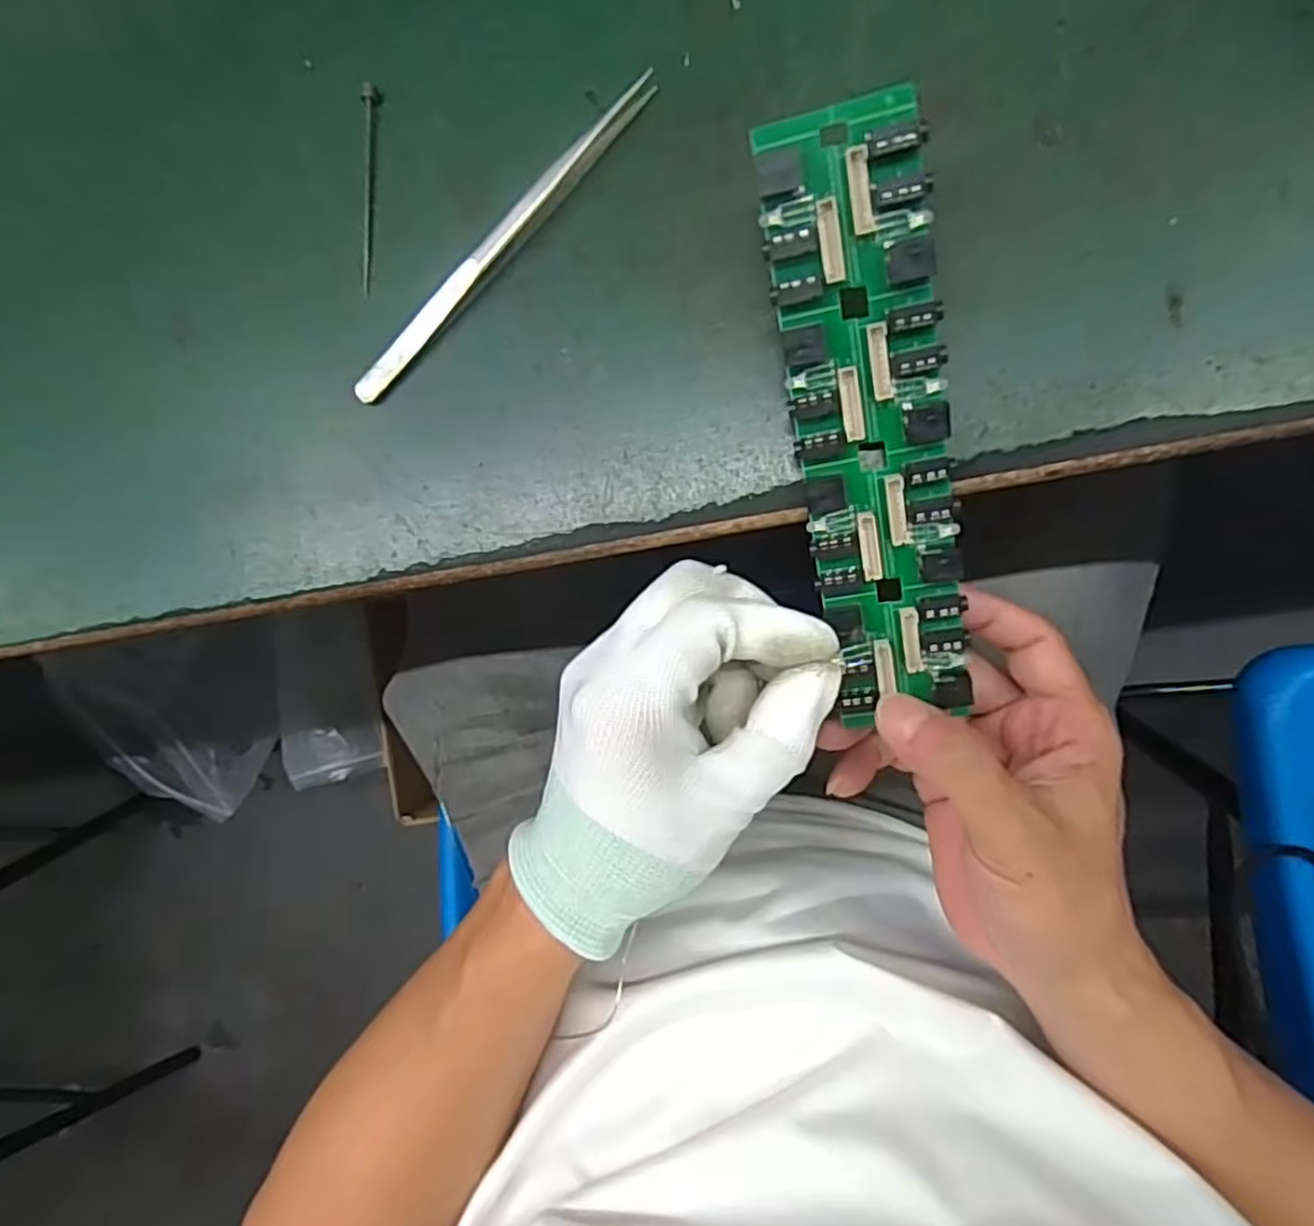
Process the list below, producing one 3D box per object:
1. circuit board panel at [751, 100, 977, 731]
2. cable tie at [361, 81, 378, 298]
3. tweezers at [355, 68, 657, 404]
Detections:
[{"bbox_3d":[0.064,-0.050,0.222,0.043,0.013,0.172,-10,109,9],"label":"circuit board panel"},{"bbox_3d":[-0.097,-0.142,0.253,0.004,0.007,0.068,3,92,9],"label":"cable tie"},{"bbox_3d":[-0.050,-0.119,0.243,0.134,0.009,0.007,-43,84,8],"label":"tweezers"}]

